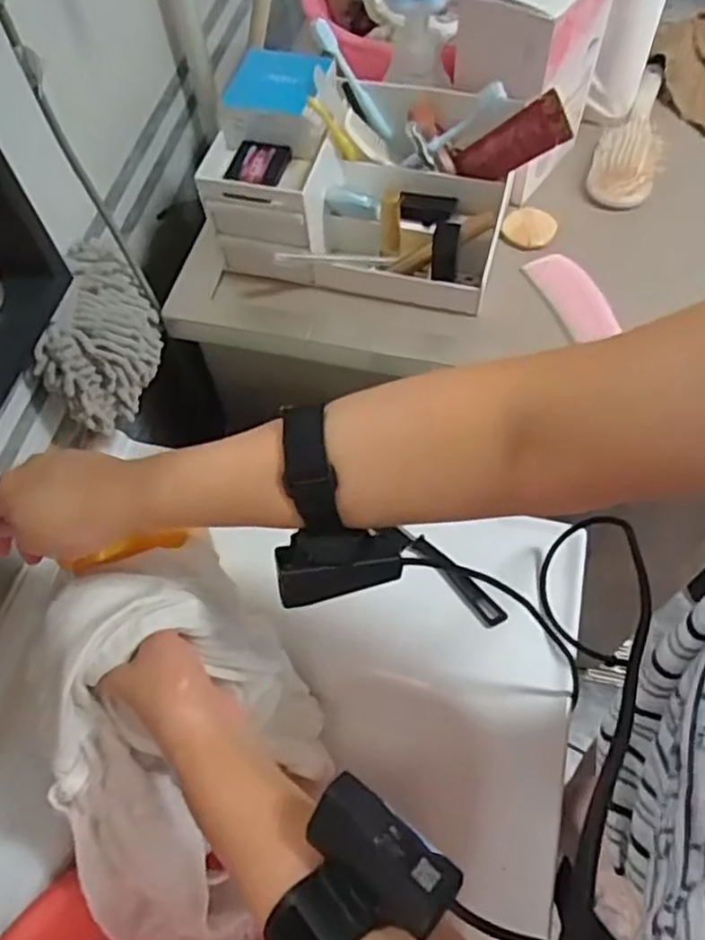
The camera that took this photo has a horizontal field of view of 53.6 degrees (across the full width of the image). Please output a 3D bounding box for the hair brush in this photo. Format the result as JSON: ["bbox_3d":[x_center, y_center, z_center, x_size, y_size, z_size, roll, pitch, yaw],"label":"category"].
[{"bbox_3d":[0.290,-0.346,0.720,0.064,0.033,0.185,16,63,12],"label":"hair brush"}]

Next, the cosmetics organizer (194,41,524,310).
[{"bbox_3d":[0.009,-0.260,0.630,0.266,0.134,0.149,7,61,8],"label":"cosmetics organizer"}]

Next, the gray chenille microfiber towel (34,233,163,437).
[{"bbox_3d":[-0.226,-0.125,0.633,0.078,0.115,0.143,5,61,7],"label":"gray chenille microfiber towel"}]

